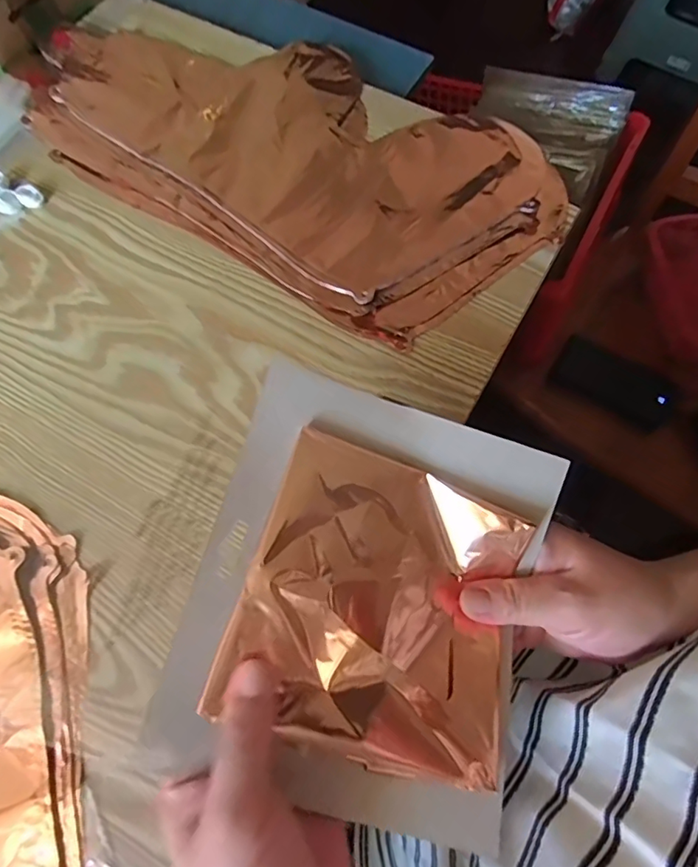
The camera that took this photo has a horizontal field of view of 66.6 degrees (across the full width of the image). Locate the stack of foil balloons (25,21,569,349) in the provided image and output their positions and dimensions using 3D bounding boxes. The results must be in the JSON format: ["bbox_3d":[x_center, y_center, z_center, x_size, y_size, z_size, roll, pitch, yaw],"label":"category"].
[{"bbox_3d":[-0.057,-0.243,0.448,0.450,0.013,0.221,31,74,12],"label":"stack of foil balloons"}]

